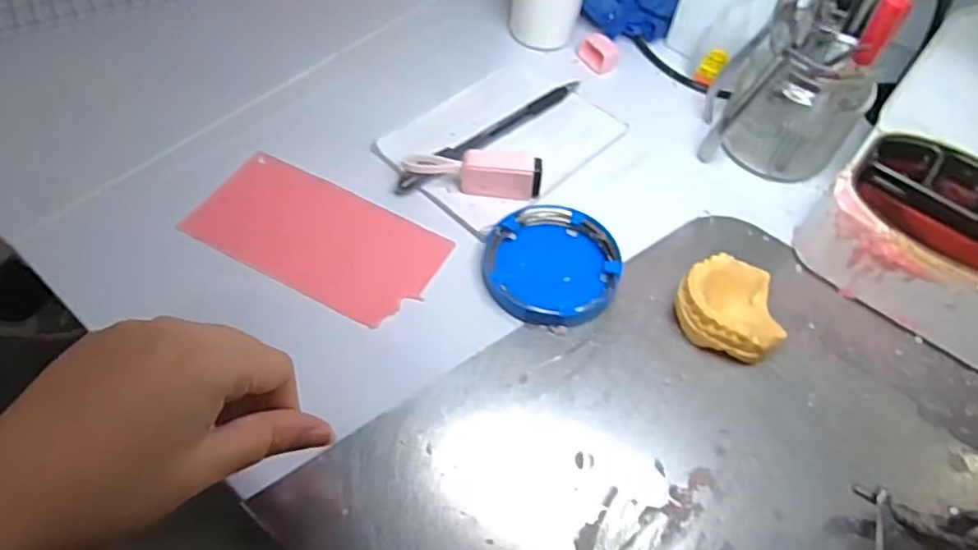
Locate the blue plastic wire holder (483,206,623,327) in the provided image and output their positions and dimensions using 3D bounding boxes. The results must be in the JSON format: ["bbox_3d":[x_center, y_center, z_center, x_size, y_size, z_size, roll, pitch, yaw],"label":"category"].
[{"bbox_3d":[0.035,-0.008,0.383,0.075,0.013,0.078,3,55,-4],"label":"blue plastic wire holder"}]

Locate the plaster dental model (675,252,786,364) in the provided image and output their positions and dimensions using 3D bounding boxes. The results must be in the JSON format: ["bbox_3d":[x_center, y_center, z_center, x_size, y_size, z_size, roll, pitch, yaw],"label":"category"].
[{"bbox_3d":[0.133,0.018,0.367,0.055,0.027,0.057,11,55,1],"label":"plaster dental model"}]

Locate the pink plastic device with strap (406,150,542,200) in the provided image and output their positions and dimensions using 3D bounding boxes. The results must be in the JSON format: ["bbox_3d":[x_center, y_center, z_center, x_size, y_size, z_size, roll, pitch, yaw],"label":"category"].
[{"bbox_3d":[-0.010,-0.063,0.406,0.084,0.025,0.020,10,55,1],"label":"pink plastic device with strap"}]

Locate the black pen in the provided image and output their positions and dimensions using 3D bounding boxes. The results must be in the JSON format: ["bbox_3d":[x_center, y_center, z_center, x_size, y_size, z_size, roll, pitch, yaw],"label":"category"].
[{"bbox_3d":[0.005,-0.097,0.441,0.160,0.011,0.018,-32,65,-25],"label":"black pen"}]

